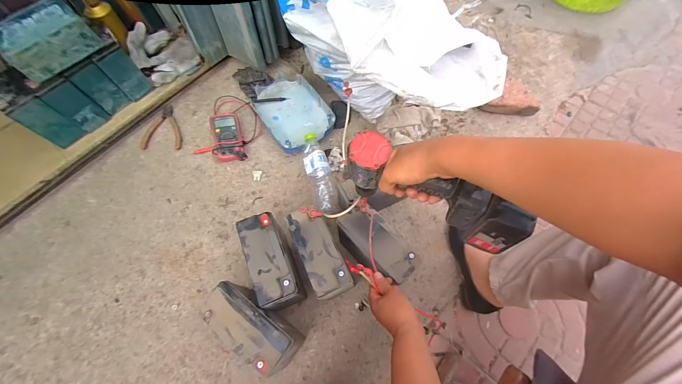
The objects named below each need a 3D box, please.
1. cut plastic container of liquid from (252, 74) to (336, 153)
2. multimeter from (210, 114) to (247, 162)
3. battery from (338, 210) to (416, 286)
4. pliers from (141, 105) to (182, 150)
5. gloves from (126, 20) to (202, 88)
[{"bbox_3d":[-0.144,-0.236,0.850,0.181,0.053,0.249,-32,72,-13],"label":"cut plastic container of liquid"},{"bbox_3d":[-0.321,-0.152,0.808,0.083,0.044,0.140,-17,69,-7],"label":"multimeter"},{"bbox_3d":[0.070,0.127,0.636,0.079,0.176,0.167,-36,73,-14],"label":"battery"},{"bbox_3d":[-0.514,-0.191,0.832,0.105,0.012,0.143,-2,68,-1],"label":"pliers"},{"bbox_3d":[-0.565,-0.447,0.904,0.173,0.080,0.170,0,68,-1],"label":"gloves"}]

